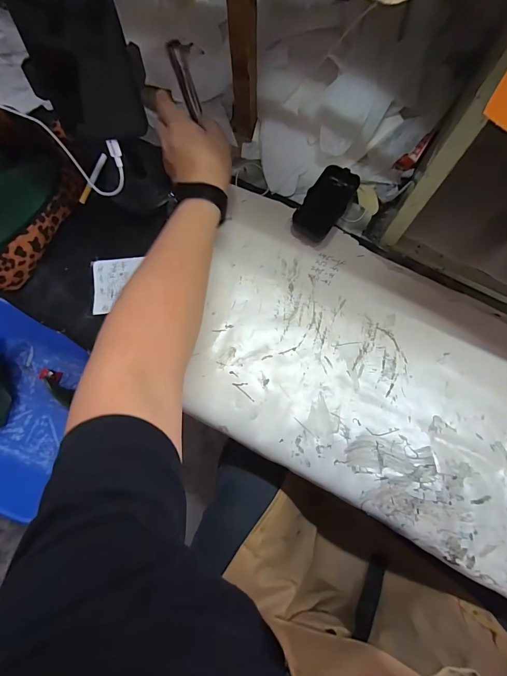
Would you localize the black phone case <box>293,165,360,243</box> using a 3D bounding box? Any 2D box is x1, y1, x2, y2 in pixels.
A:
[{"bbox_3d":[0.096,-0.179,0.439,0.051,0.029,0.101,35,78,9],"label":"black phone case"}]

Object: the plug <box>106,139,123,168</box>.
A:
[{"bbox_3d":[-0.133,-0.178,0.318,0.011,0.024,0.005,-12,35,-3],"label":"plug"}]

